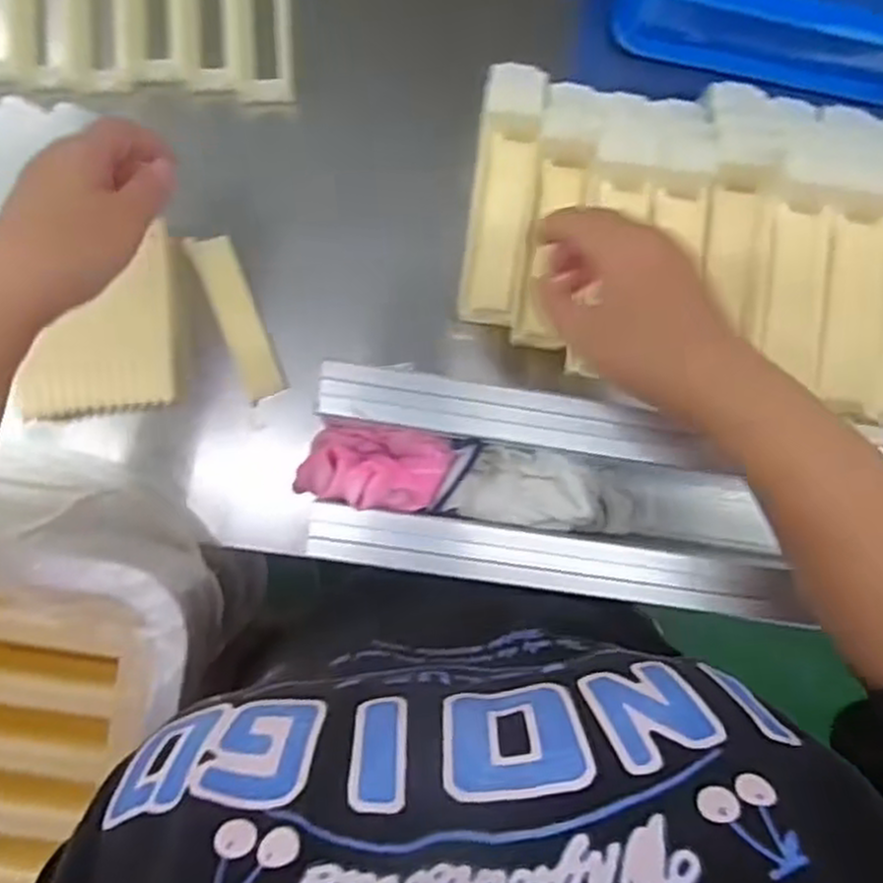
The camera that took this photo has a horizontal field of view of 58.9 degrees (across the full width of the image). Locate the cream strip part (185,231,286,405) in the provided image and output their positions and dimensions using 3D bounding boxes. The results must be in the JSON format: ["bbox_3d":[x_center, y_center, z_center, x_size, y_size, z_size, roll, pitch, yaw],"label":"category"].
[{"bbox_3d":[-0.133,-0.083,0.515,0.027,0.014,0.110,-22,90,-7],"label":"cream strip part"}]

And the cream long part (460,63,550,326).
[{"bbox_3d":[0.040,-0.158,0.495,0.039,0.020,0.164,7,87,-6],"label":"cream long part"}]

